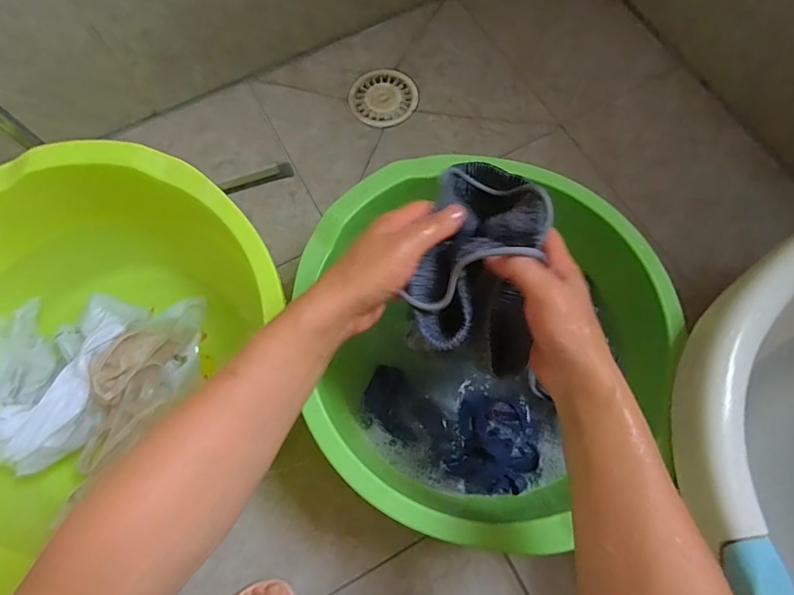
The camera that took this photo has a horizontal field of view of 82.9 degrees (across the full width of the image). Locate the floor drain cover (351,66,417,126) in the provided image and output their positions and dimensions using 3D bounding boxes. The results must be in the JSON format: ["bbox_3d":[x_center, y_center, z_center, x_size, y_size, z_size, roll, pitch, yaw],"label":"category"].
[{"bbox_3d":[-0.021,-0.325,0.729,0.105,0.013,0.101,-27,73,-7],"label":"floor drain cover"}]

